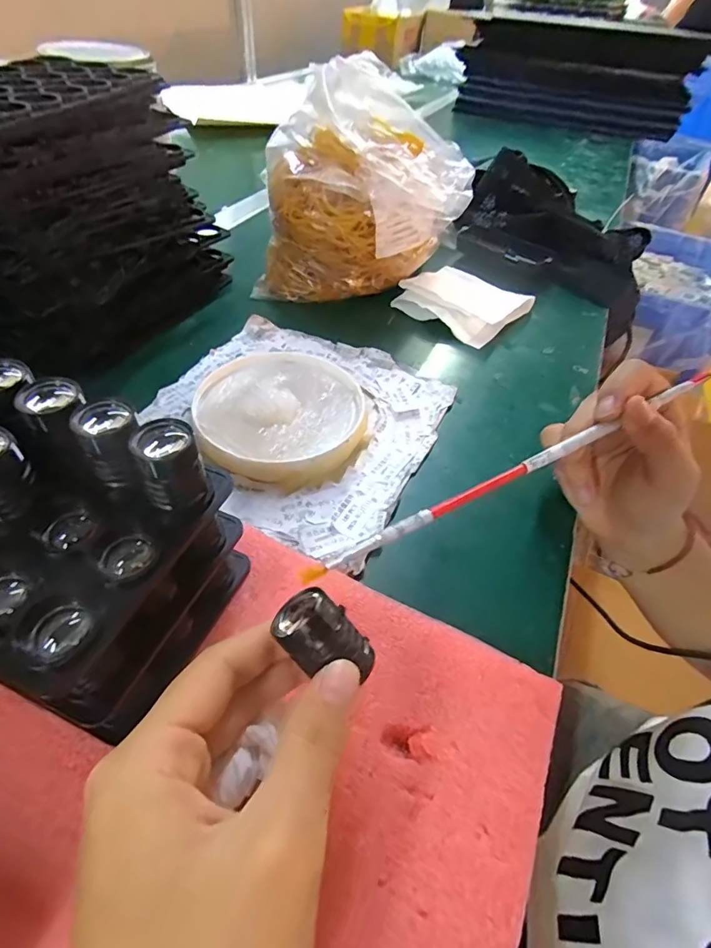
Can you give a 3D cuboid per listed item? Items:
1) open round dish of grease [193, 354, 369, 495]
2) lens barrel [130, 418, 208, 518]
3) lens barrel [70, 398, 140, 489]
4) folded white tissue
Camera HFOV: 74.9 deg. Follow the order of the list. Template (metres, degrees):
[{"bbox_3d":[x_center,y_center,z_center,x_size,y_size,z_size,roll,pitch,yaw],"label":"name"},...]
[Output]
[{"bbox_3d":[-0.052,-0.042,0.332,0.117,0.016,0.121,3,48,-3],"label":"open round dish of grease"},{"bbox_3d":[-0.070,-0.001,0.179,0.022,0.034,0.022,-24,55,-25],"label":"lens barrel"},{"bbox_3d":[-0.095,-0.011,0.185,0.020,0.032,0.020,11,48,4],"label":"lens barrel"},{"bbox_3d":[0.108,-0.174,0.462,0.100,0.021,0.104,37,55,24],"label":"folded white tissue"}]

